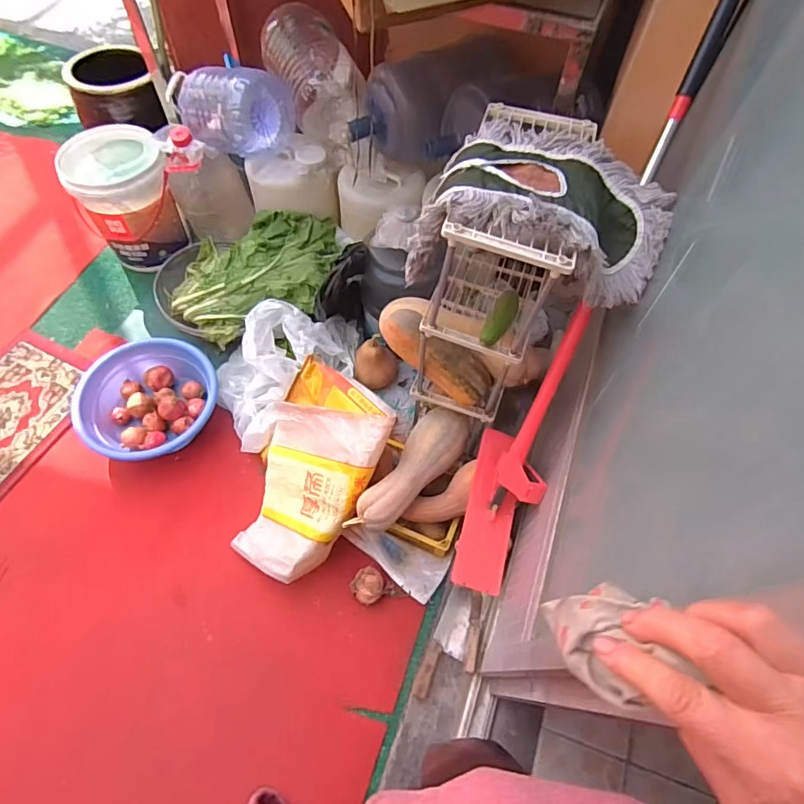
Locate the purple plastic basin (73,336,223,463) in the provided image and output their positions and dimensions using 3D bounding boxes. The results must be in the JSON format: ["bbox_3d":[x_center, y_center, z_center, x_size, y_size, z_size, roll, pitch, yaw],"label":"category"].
[{"bbox_3d":[-0.764,-0.022,1.528,0.396,0.147,0.368,1,62,-2],"label":"purple plastic basin"}]

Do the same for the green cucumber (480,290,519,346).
[{"bbox_3d":[0.201,-0.174,1.045,0.050,0.039,0.133,29,77,15],"label":"green cucumber"}]

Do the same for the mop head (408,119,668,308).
[{"bbox_3d":[0.257,-0.356,0.935,0.440,0.178,0.286,11,62,3],"label":"mop head"}]

